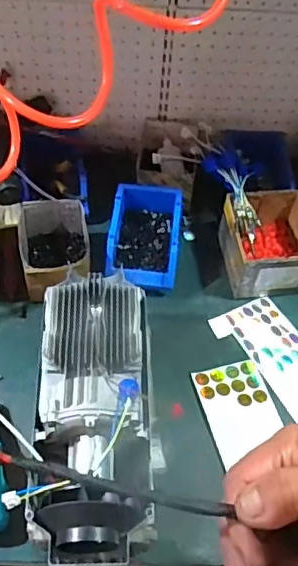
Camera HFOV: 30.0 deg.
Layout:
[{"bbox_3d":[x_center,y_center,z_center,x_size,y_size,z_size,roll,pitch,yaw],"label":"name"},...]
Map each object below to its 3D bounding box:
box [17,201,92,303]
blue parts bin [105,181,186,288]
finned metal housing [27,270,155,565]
[{"bbox_3d":[-0.153,-0.049,0.924,0.110,0.087,0.163,-7,54,-9],"label":"box"},{"bbox_3d":[-0.007,-0.079,0.940,0.118,0.069,0.182,7,53,1],"label":"blue parts bin"},{"bbox_3d":[-0.067,0.142,0.677,0.135,0.099,0.356,1,53,-3],"label":"finned metal housing"}]

